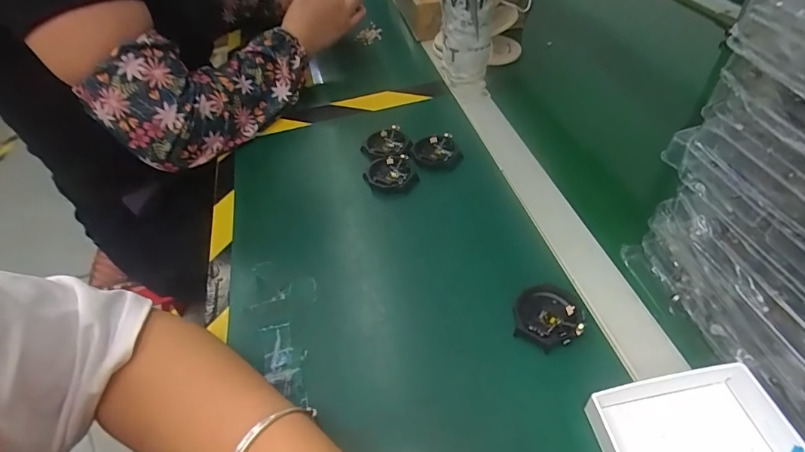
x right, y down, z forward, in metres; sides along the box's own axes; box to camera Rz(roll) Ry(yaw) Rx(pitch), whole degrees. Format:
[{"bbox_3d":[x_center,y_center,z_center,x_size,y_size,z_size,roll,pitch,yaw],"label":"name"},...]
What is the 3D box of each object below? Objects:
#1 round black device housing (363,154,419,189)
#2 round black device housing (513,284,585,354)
[{"bbox_3d":[-0.013,-0.055,0.456,0.052,0.015,0.042,-15,48,-8],"label":"round black device housing"},{"bbox_3d":[0.110,0.069,0.327,0.052,0.011,0.047,-20,49,-12],"label":"round black device housing"}]

